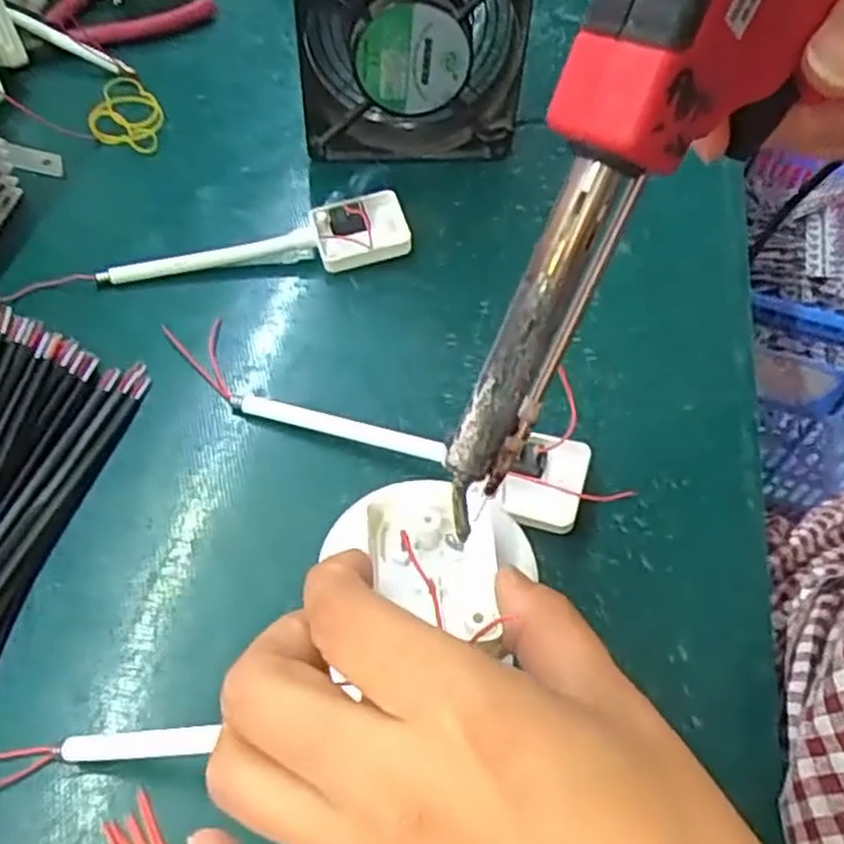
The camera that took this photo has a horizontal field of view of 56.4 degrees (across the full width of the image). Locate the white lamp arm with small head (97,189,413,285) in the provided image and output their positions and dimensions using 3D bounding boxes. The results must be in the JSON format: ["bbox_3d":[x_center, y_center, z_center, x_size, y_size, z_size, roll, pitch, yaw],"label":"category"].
[{"bbox_3d":[-0.083,-0.090,0.403,0.153,0.018,0.037,-10,55,-11],"label":"white lamp arm with small head"}]

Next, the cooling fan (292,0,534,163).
[{"bbox_3d":[-0.007,-0.206,0.429,0.122,0.121,0.045,0,53,-4],"label":"cooling fan"}]

